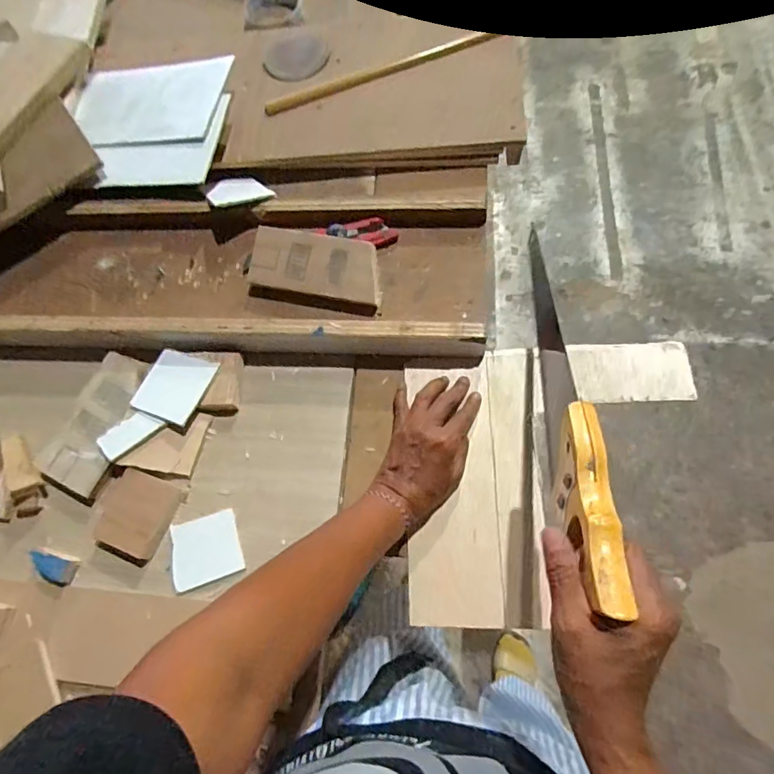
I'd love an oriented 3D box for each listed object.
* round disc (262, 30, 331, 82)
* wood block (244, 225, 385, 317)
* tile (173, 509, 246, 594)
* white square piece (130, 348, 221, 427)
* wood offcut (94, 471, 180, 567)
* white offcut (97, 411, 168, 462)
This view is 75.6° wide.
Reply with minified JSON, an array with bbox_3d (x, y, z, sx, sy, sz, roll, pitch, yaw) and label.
[{"bbox_3d":[-0.111,-0.409,0.616,0.074,0.008,0.078,-2,71,5],"label":"round disc"},{"bbox_3d":[-0.073,-0.117,0.505,0.136,0.014,0.072,10,100,8],"label":"wood block"},{"bbox_3d":[-0.164,0.147,0.451,0.062,0.004,0.059,-19,70,-1],"label":"tile"},{"bbox_3d":[-0.209,-0.002,0.492,0.063,0.005,0.068,19,74,12],"label":"white square piece"},{"bbox_3d":[-0.233,0.120,0.462,0.062,0.013,0.073,21,74,12],"label":"wood offcut"},{"bbox_3d":[-0.246,0.045,0.478,0.055,0.012,0.027,-41,72,-8],"label":"white offcut"}]

